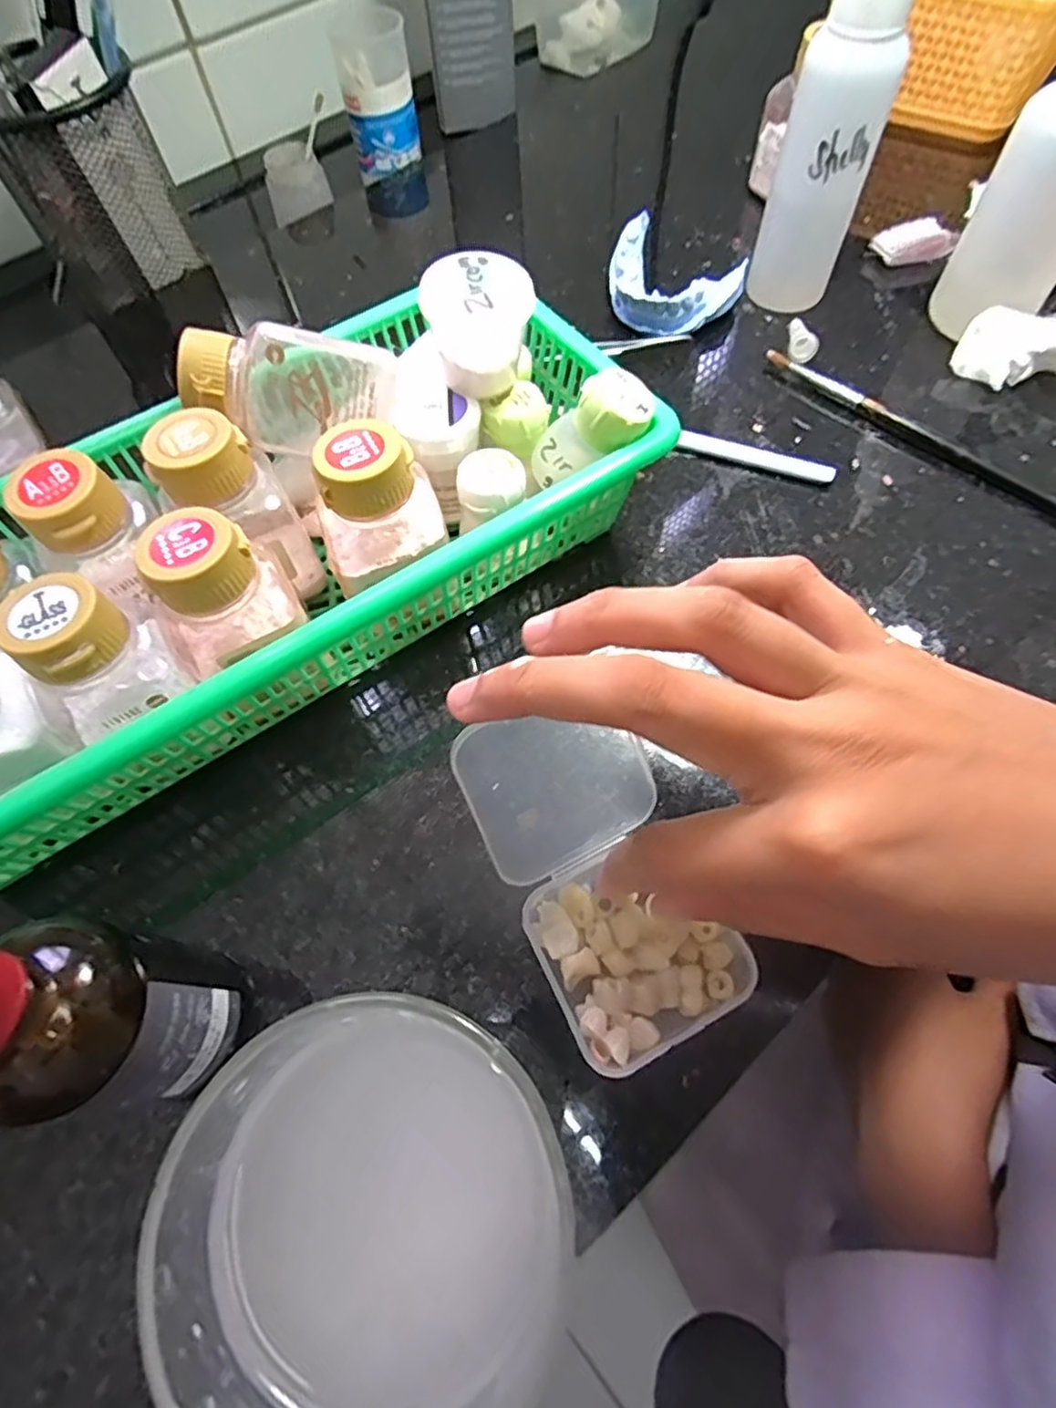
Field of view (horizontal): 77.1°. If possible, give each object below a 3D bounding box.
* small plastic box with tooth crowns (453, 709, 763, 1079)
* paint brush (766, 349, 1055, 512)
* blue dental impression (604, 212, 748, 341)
[{"bbox_3d":[0.021,0.048,0.206,0.058,0.017,0.108,-26,72,-11],"label":"small plastic box with tooth crowns"},{"bbox_3d":[0.186,-0.111,0.290,0.186,0.008,0.006,41,72,19],"label":"paint brush"},{"bbox_3d":[0.071,-0.216,0.341,0.069,0.022,0.057,26,68,14],"label":"blue dental impression"}]

